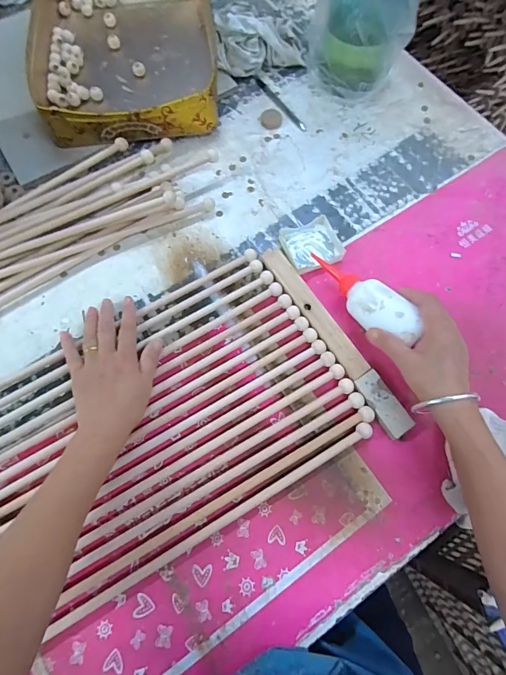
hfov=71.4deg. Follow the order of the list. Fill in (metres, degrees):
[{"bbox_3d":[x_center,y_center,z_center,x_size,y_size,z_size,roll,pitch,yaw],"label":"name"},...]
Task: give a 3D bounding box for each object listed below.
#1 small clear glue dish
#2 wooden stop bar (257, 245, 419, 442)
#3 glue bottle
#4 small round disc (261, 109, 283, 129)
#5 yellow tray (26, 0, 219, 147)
[{"bbox_3d":[0.086,-0.134,0.516,0.079,0.014,0.075,-23,71,-8],"label":"small clear glue dish"},{"bbox_3d":[0.104,-0.005,0.462,0.031,0.020,0.291,-30,72,-10],"label":"wooden stop bar"},{"bbox_3d":[0.141,-0.054,0.455,0.044,0.036,0.166,-36,56,-12],"label":"glue bottle"},{"bbox_3d":[0.032,-0.373,0.599,0.035,0.004,0.044,3,70,2],"label":"small round disc"},{"bbox_3d":[-0.215,-0.490,0.613,0.295,0.083,0.375,-8,70,-2],"label":"yellow tray"}]

